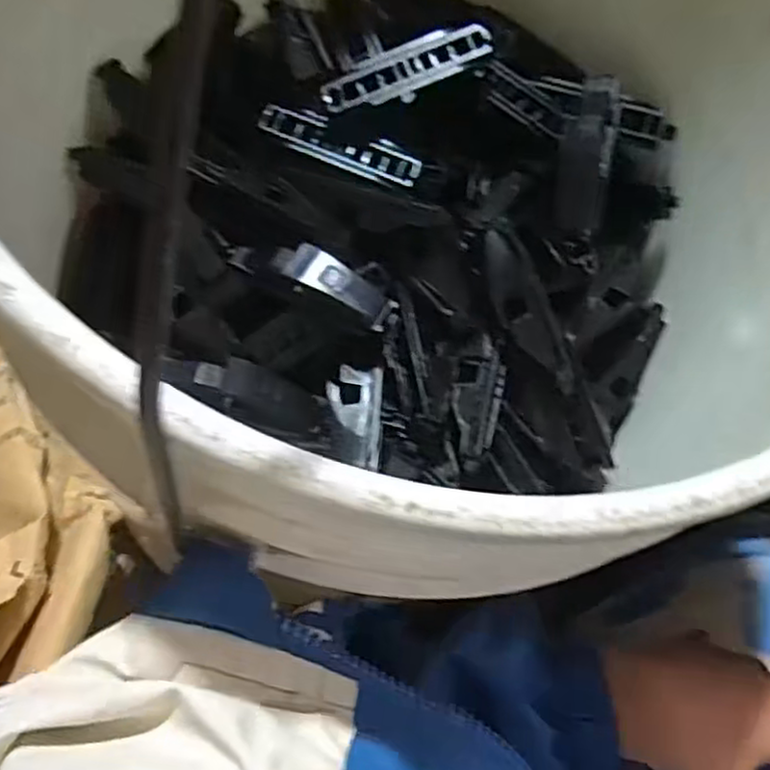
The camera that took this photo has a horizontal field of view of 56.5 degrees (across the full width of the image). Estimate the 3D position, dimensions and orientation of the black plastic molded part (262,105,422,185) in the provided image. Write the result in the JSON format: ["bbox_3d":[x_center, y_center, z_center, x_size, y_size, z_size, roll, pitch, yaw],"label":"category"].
[{"bbox_3d":[-0.020,-0.107,0.318,0.074,0.012,0.017,20,73,9],"label":"black plastic molded part"}]

